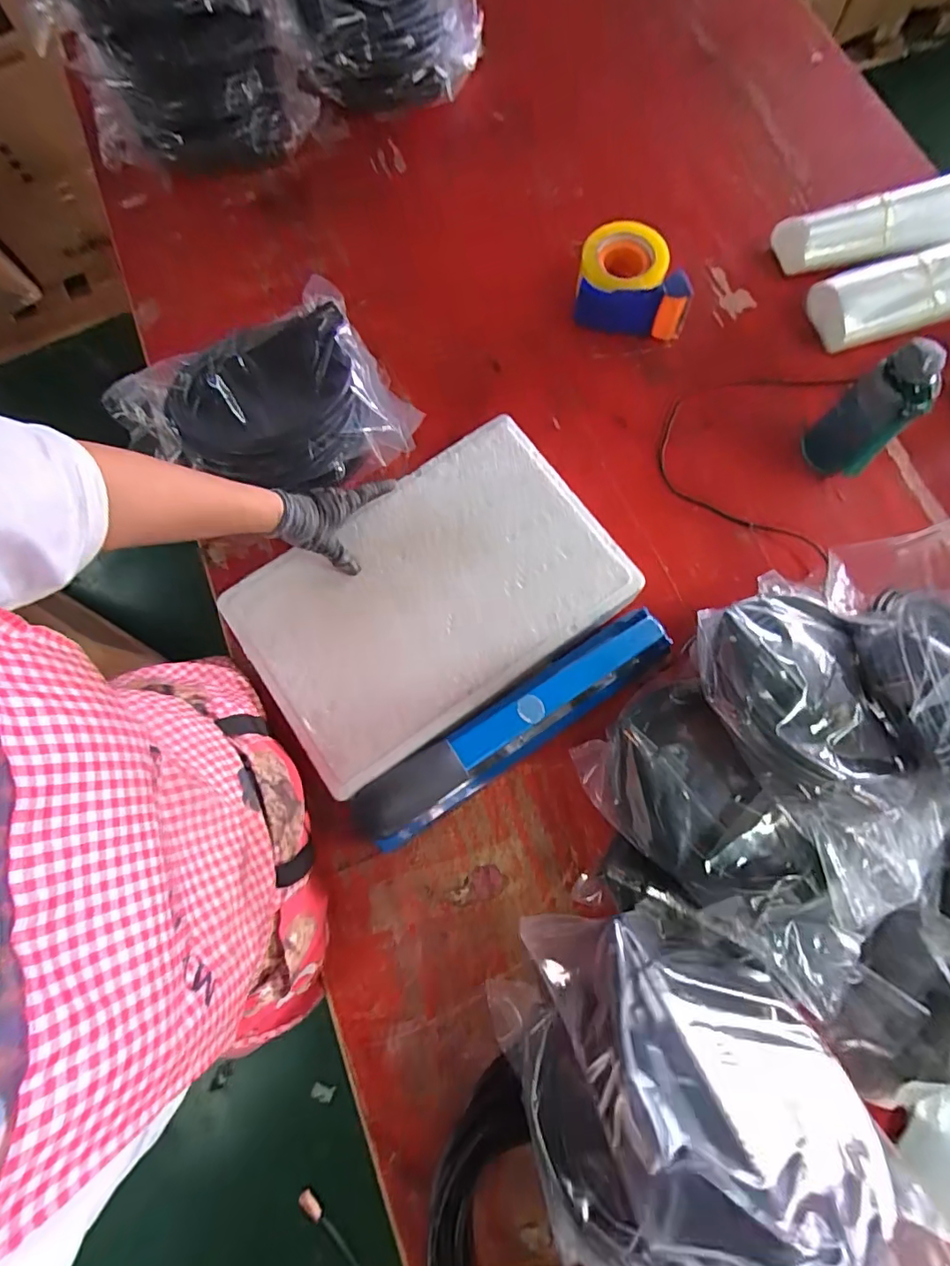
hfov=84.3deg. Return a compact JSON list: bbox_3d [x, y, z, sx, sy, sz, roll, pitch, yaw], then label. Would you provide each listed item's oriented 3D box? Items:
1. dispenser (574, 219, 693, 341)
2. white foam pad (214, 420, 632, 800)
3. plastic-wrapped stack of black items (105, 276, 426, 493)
[{"bbox_3d":[0.223,-0.496,0.742,0.153,0.074,0.121,10,77,4],"label":"dispenser"},{"bbox_3d":[-0.050,-0.044,0.602,0.417,0.022,0.274,-35,78,-6],"label":"white foam pad"},{"bbox_3d":[-0.259,-0.267,0.645,0.317,0.094,0.207,-26,77,-5],"label":"plastic-wrapped stack of black items"}]

